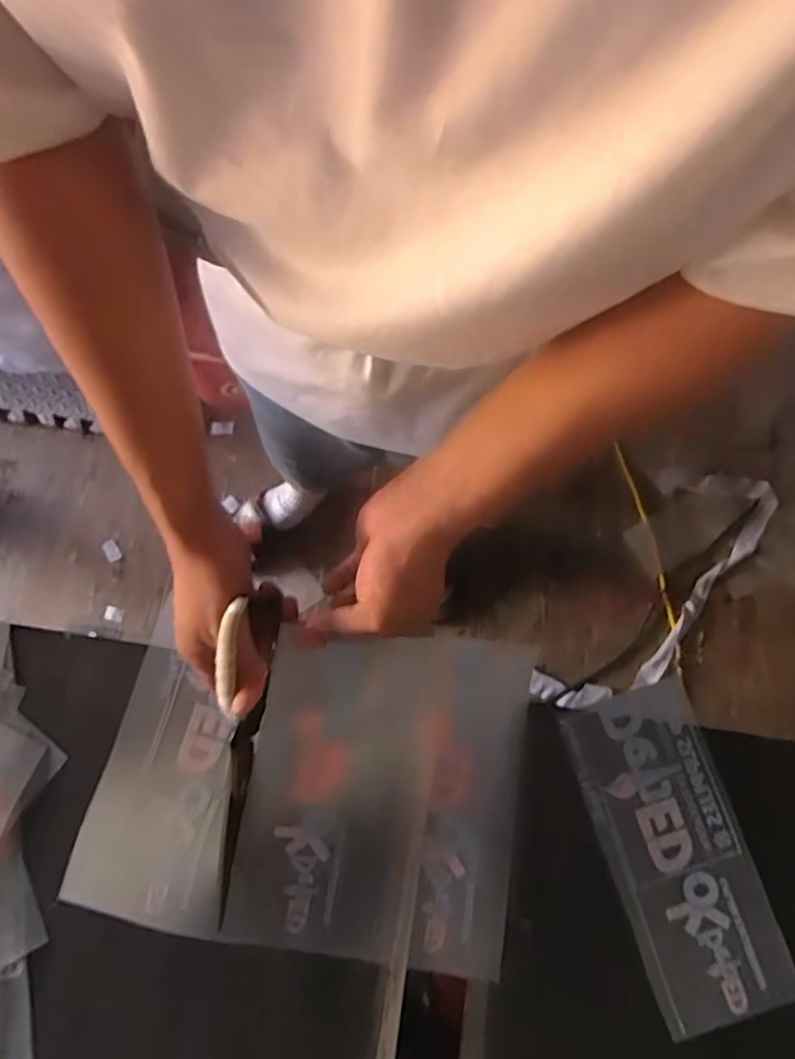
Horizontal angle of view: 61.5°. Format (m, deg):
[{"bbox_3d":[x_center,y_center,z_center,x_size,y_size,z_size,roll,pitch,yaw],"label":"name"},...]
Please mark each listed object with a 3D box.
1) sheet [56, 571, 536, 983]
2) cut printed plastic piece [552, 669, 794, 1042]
[{"bbox_3d":[-0.067,0.181,0.468,0.310,0.087,0.221,9,76,2],"label":"sheet"},{"bbox_3d":[0.209,0.238,0.499,0.097,0.007,0.232,-18,77,-2],"label":"cut printed plastic piece"}]

